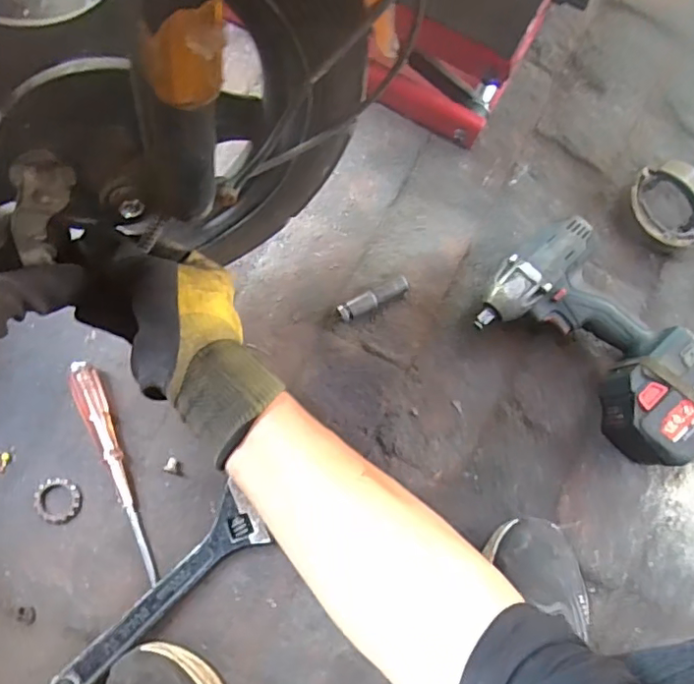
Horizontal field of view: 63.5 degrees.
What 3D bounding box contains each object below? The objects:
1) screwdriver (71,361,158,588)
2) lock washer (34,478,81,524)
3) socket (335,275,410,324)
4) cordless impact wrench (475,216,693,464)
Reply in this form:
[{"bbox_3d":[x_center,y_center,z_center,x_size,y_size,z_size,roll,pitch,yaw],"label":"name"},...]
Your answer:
[{"bbox_3d":[-0.230,0.129,0.560,0.027,0.028,0.227,-20,84,-6],"label":"screwdriver"},{"bbox_3d":[-0.292,0.161,0.566,0.043,0.004,0.043,0,82,-3],"label":"lock washer"},{"bbox_3d":[0.029,-0.047,0.604,0.080,0.023,0.020,-30,85,-7],"label":"socket"},{"bbox_3d":[0.265,0.001,0.580,0.255,0.082,0.144,45,82,3],"label":"cordless impact wrench"}]

